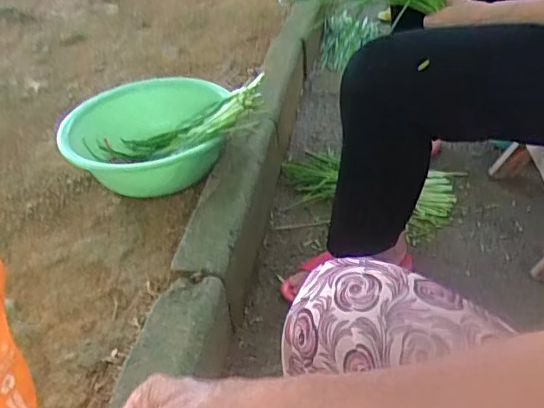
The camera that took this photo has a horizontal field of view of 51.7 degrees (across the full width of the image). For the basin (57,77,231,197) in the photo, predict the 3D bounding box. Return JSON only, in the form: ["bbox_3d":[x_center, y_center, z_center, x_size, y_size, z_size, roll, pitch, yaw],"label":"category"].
[{"bbox_3d":[-0.257,-0.145,1.211,0.324,0.144,0.317,0,35,6],"label":"basin"}]

